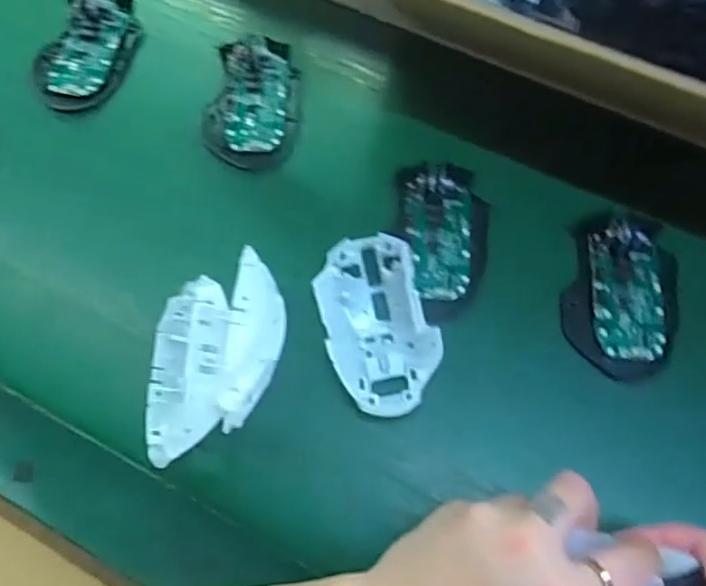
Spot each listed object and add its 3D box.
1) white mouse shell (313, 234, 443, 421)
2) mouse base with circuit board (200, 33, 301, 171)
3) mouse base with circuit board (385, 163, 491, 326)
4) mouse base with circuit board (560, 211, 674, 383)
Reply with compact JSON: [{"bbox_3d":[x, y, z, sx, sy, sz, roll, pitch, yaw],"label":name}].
[{"bbox_3d":[0.016,0.021,0.417,0.066,0.032,0.114,-13,69,-4],"label":"white mouse shell"},{"bbox_3d":[-0.078,-0.153,0.502,0.072,0.022,0.113,7,69,3],"label":"mouse base with circuit board"},{"bbox_3d":[0.064,-0.039,0.451,0.065,0.034,0.119,1,69,1],"label":"mouse base with circuit board"},{"bbox_3d":[0.185,0.000,0.437,0.072,0.031,0.112,11,69,5],"label":"mouse base with circuit board"}]

